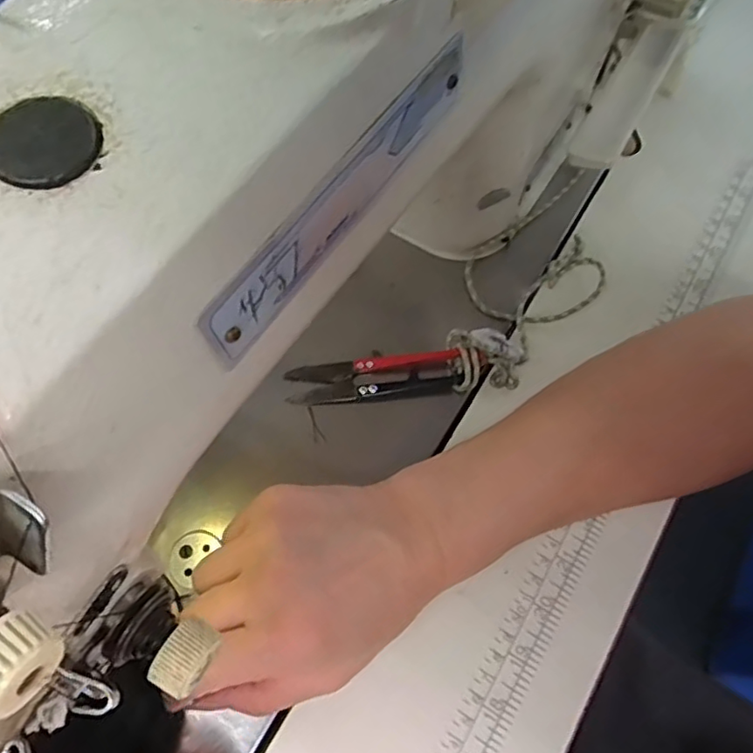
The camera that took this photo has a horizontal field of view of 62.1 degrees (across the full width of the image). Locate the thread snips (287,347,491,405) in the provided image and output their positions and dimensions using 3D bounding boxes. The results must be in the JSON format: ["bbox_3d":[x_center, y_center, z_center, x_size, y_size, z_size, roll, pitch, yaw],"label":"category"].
[{"bbox_3d":[0.005,-0.001,0.334,0.103,0.013,0.024,-4,69,-2],"label":"thread snips"}]

